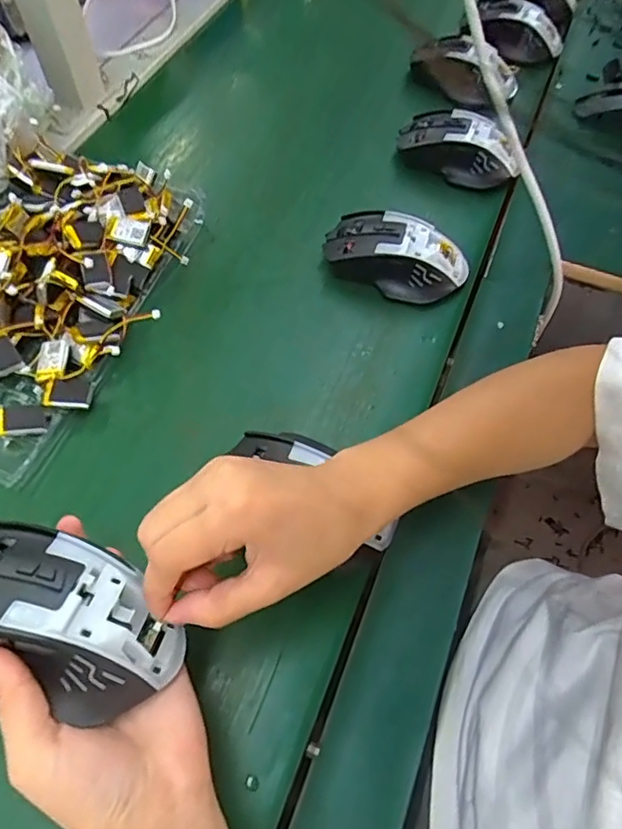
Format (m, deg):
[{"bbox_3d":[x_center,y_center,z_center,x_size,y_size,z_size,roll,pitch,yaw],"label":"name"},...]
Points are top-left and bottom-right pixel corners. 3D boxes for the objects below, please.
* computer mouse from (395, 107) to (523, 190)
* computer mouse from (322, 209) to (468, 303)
[{"bbox_3d":[0.133,-0.242,0.502,0.107,0.034,0.056,22,62,11],"label":"computer mouse"},{"bbox_3d":[0.067,-0.127,0.444,0.111,0.038,0.058,17,62,9],"label":"computer mouse"}]

